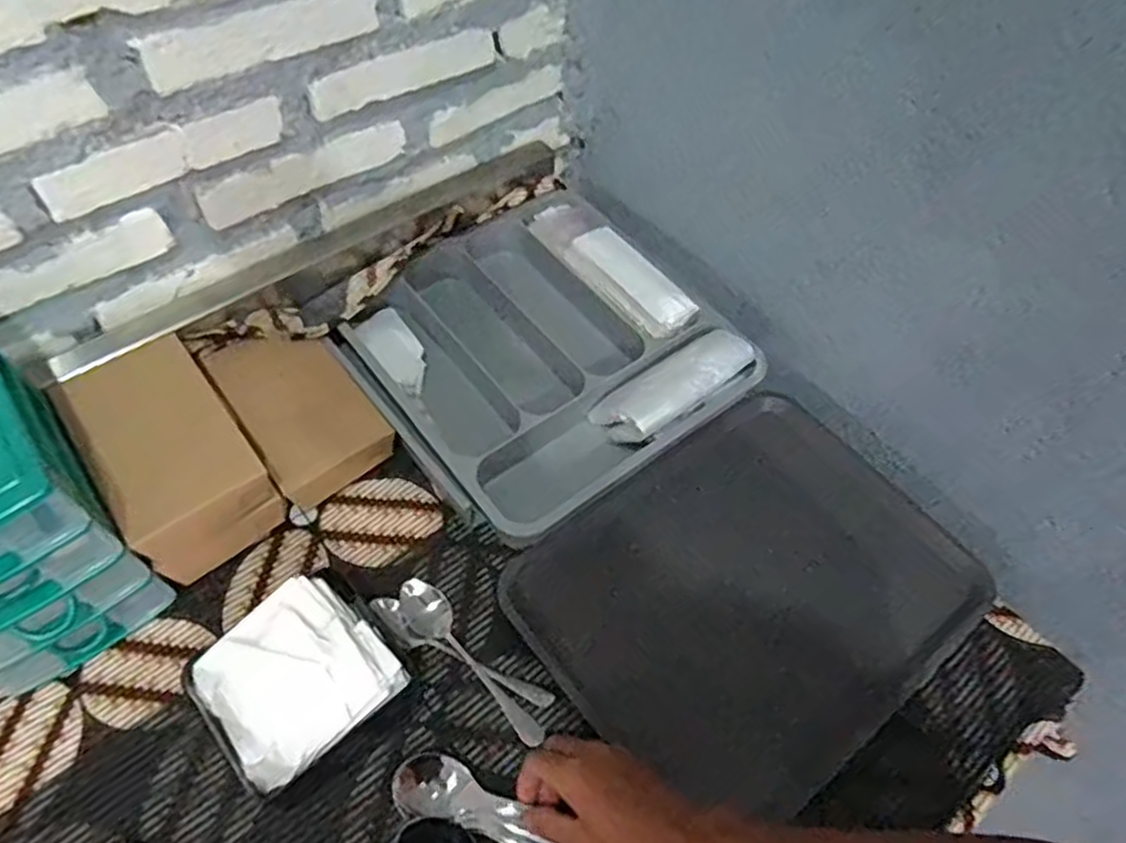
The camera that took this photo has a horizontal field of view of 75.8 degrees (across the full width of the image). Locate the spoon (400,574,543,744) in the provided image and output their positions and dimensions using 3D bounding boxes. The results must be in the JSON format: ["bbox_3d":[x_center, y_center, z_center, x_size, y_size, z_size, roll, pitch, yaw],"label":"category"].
[{"bbox_3d":[-0.077,0.193,0.582,0.033,0.018,0.164,-34,64,-23],"label":"spoon"}]

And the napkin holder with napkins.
[{"bbox_3d":[-0.186,0.192,0.532,0.132,0.096,0.115,-34,64,-23],"label":"napkin holder with napkins"}]

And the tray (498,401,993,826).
[{"bbox_3d":[0.159,0.148,0.634,0.346,0.035,0.283,-32,64,-22],"label":"tray"}]

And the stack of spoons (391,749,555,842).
[{"bbox_3d":[-0.032,0.293,0.505,0.188,0.028,0.042,31,59,6],"label":"stack of spoons"}]

